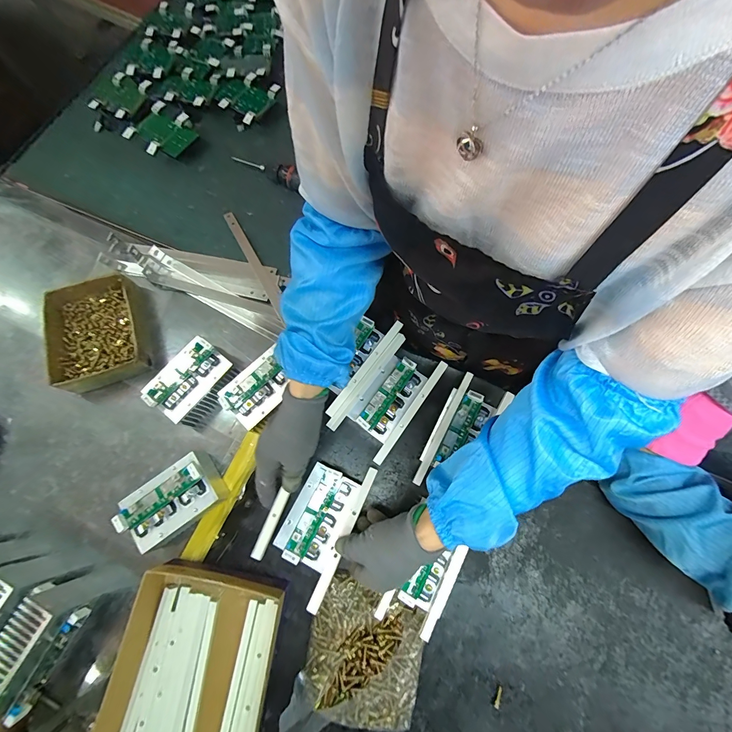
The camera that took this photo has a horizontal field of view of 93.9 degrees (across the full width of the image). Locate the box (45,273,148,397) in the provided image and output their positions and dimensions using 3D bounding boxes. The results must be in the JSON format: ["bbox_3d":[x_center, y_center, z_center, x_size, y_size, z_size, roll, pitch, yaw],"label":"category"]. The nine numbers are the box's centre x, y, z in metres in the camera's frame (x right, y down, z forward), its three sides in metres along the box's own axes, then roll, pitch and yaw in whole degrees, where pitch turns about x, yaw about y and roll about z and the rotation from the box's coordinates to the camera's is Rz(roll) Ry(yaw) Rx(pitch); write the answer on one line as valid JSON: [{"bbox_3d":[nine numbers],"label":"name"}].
[{"bbox_3d":[-0.438,-0.052,0.565,0.139,0.053,0.176,-17,74,-5],"label":"box"}]

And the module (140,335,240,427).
[{"bbox_3d":[-0.266,0.026,0.529,0.090,0.059,0.119,40,77,11],"label":"module"}]

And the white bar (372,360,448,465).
[{"bbox_3d":[0.066,0.065,0.494,0.013,0.006,0.176,34,76,10],"label":"white bar"}]

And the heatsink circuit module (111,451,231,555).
[{"bbox_3d":[-0.269,0.187,0.476,0.117,0.061,0.077,-37,76,-11],"label":"heatsink circuit module"}]

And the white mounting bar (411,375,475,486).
[{"bbox_3d":[0.112,0.086,0.487,0.011,0.006,0.176,28,75,8],"label":"white mounting bar"}]

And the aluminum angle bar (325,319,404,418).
[{"bbox_3d":[-0.001,0.001,0.512,0.014,0.006,0.177,35,76,10],"label":"aluminum angle bar"}]

